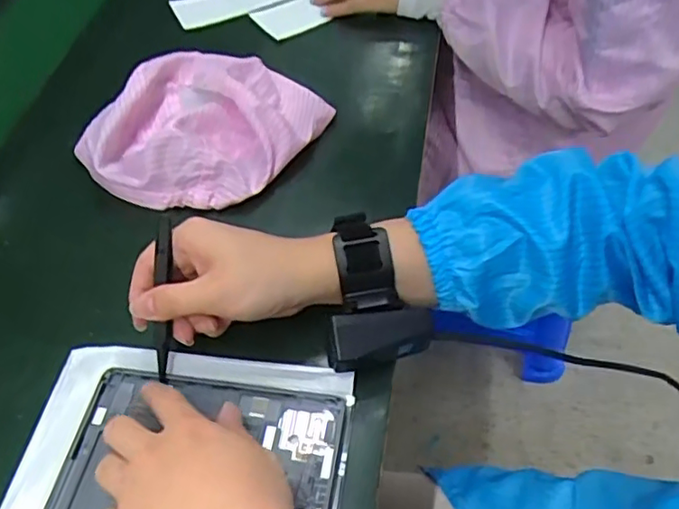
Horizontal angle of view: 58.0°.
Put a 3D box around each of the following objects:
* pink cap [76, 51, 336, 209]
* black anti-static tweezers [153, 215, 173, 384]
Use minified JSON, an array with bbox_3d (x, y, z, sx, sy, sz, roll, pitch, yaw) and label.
[{"bbox_3d":[-0.124,-0.122,0.550,0.180,0.045,0.190,-2,53,3],"label":"pink cap"},{"bbox_3d":[-0.114,0.029,0.399,0.009,0.009,0.108,5,98,9],"label":"black anti-static tweezers"}]

